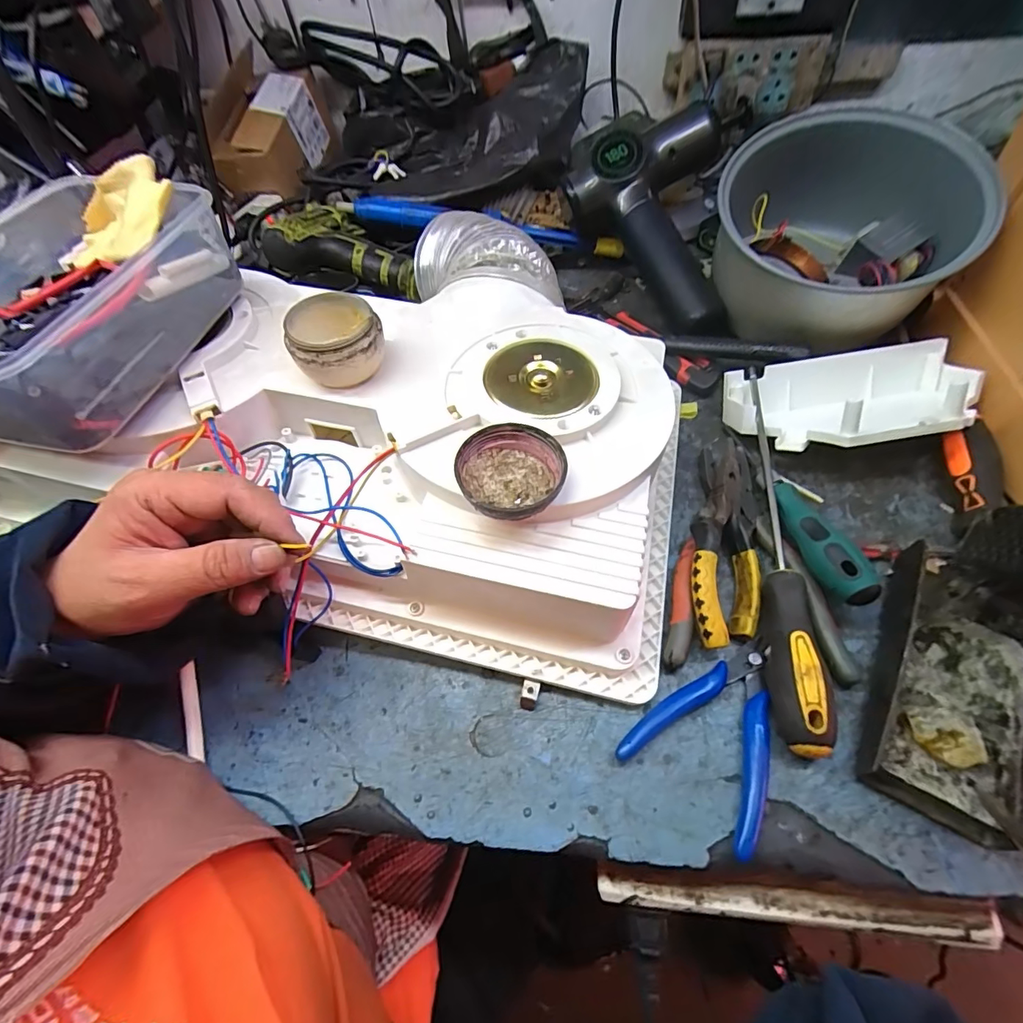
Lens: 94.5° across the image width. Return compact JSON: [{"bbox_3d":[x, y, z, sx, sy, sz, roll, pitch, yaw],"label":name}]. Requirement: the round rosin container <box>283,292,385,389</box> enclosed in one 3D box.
[{"bbox_3d":[-0.121,-0.119,0.331,0.059,0.038,0.063,-2,56,4],"label":"round rosin container"}]

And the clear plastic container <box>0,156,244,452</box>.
[{"bbox_3d":[-0.278,-0.133,0.310,0.109,0.080,0.193,7,57,10],"label":"clear plastic container"}]

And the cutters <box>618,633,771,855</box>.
[{"bbox_3d":[0.130,0.125,0.291,0.079,0.012,0.118,32,64,24],"label":"cutters"}]

